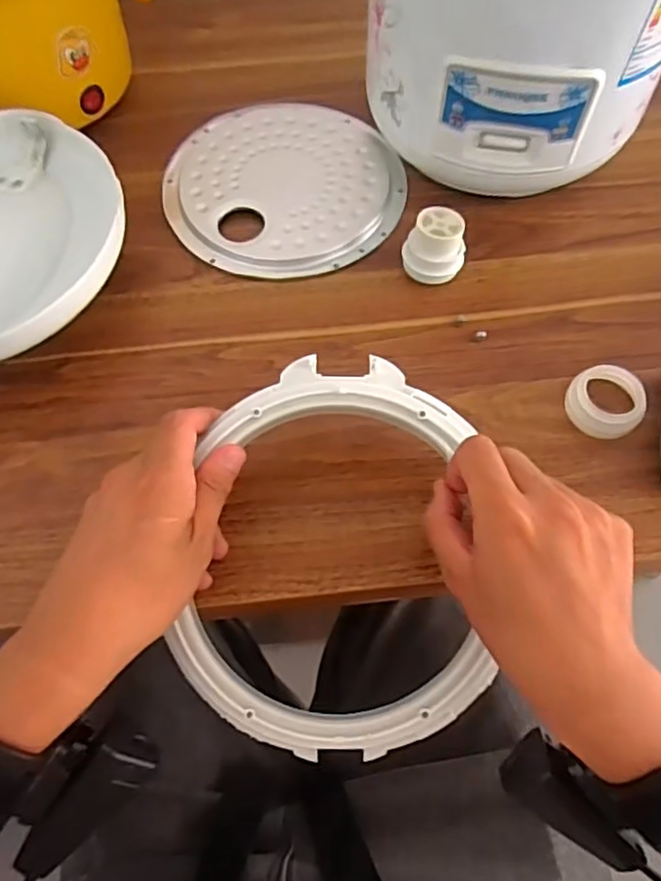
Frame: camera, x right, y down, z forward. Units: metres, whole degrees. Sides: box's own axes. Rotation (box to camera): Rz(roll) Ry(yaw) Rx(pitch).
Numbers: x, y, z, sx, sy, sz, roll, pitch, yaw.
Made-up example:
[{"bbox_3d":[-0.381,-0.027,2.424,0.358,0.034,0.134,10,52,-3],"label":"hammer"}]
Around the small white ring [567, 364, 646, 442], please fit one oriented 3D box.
[{"bbox_3d":[0.168,-0.024,0.389,0.043,0.016,0.043,-1,62,1],"label":"small white ring"}]

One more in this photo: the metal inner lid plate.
[{"bbox_3d":[-0.035,-0.198,0.482,0.173,0.007,0.176,-1,62,1],"label":"metal inner lid plate"}]

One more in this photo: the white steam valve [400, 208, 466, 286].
[{"bbox_3d":[0.072,-0.130,0.432,0.036,0.038,0.037,-1,62,1],"label":"white steam valve"}]

